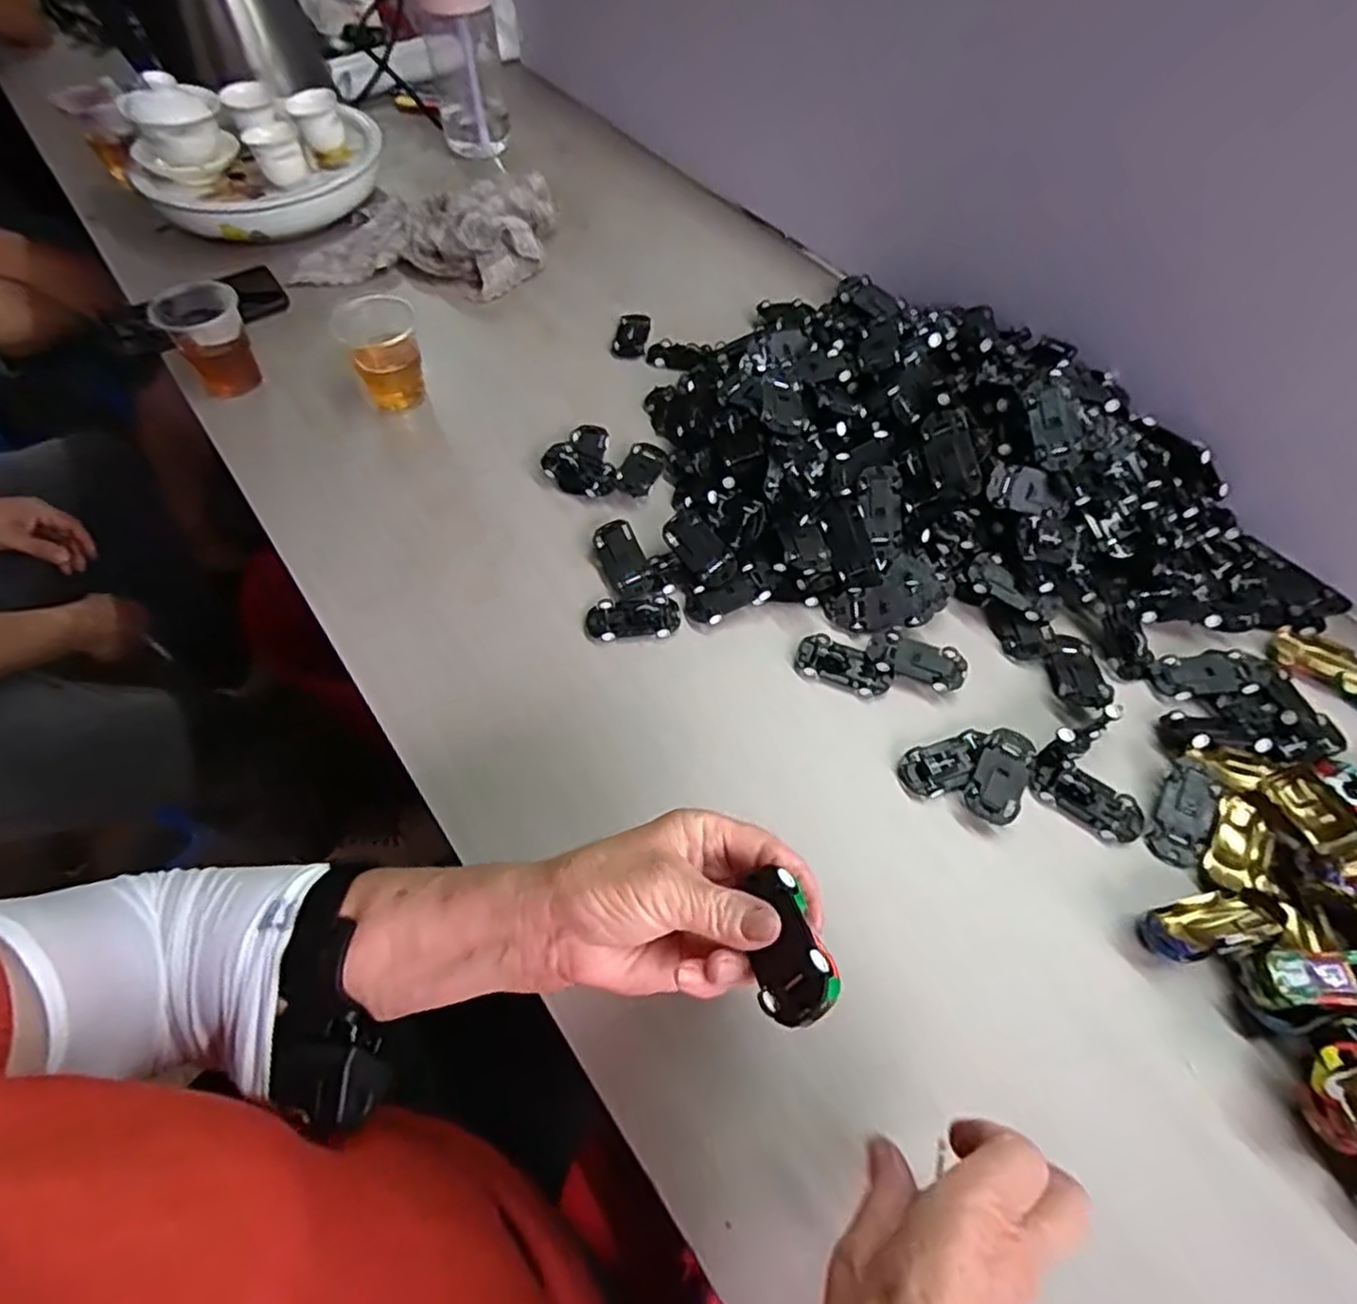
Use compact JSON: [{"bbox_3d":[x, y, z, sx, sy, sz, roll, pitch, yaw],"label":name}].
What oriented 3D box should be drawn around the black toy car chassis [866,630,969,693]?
[{"bbox_3d":[0.162,0.006,0.496,0.064,0.011,0.033,19,61,13],"label":"black toy car chassis"}]

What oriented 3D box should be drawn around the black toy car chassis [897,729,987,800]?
[{"bbox_3d":[0.168,0.070,0.458,0.059,0.017,0.032,-15,60,-7],"label":"black toy car chassis"}]

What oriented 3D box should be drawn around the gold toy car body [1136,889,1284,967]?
[{"bbox_3d":[0.292,0.149,0.398,0.069,0.029,0.030,-10,59,-4],"label":"gold toy car body"}]

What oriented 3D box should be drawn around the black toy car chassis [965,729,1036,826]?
[{"bbox_3d":[0.200,0.077,0.453,0.031,0.014,0.063,27,63,17],"label":"black toy car chassis"}]

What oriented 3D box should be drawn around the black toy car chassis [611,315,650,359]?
[{"bbox_3d":[-0.045,-0.303,0.699,0.031,0.011,0.053,8,59,6],"label":"black toy car chassis"}]

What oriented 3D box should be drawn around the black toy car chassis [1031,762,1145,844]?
[{"bbox_3d":[0.251,0.090,0.446,0.065,0.010,0.030,31,65,19],"label":"black toy car chassis"}]

